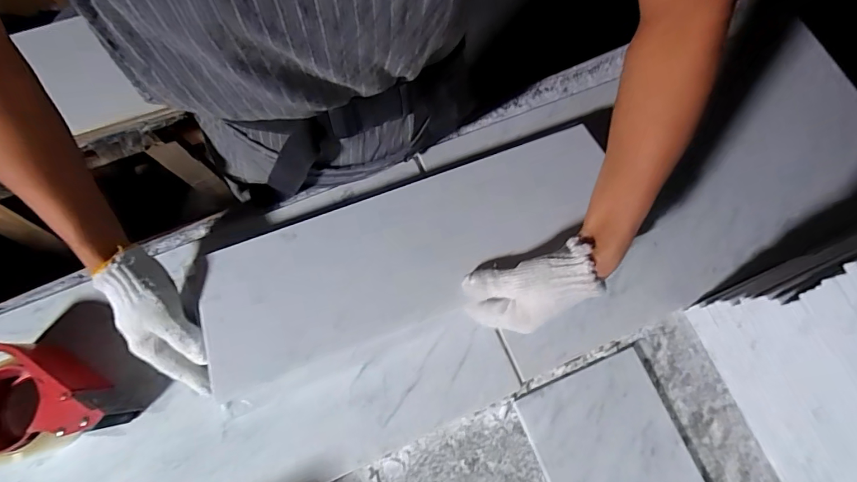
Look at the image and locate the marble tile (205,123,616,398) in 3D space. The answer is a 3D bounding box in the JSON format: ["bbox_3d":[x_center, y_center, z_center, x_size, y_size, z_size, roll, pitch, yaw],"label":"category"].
[{"bbox_3d":[-0.009,0.004,0.446,0.436,0.016,0.154,-20,65,-9],"label":"marble tile"}]

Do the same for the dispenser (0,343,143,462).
[{"bbox_3d":[-0.377,0.152,0.437,0.140,0.061,0.112,-11,76,-6],"label":"dispenser"}]

